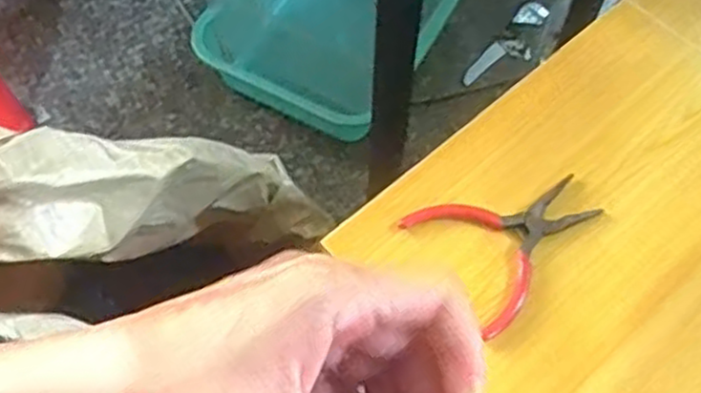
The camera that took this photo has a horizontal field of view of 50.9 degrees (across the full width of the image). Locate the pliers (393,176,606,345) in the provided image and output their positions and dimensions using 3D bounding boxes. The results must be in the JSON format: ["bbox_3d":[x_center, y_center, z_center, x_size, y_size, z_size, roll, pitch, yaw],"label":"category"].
[{"bbox_3d":[0.099,0.022,0.447,0.106,0.005,0.087,-31,67,-14],"label":"pliers"}]

